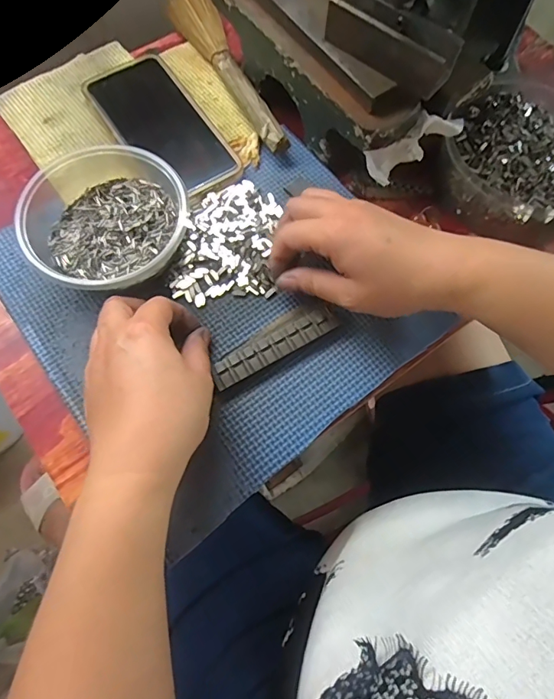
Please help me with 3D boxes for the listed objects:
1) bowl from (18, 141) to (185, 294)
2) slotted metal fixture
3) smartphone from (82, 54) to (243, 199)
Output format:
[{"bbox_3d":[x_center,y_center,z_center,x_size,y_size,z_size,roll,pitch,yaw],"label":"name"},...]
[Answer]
[{"bbox_3d":[-0.125,-0.087,0.328,0.113,0.046,0.109,1,70,-2],"label":"bowl"},{"bbox_3d":[-0.002,-0.004,0.324,0.095,0.012,0.028,-31,74,-14],"label":"slotted metal fixture"},{"bbox_3d":[-0.098,-0.191,0.384,0.073,0.006,0.152,-33,75,-13],"label":"smartphone"}]

